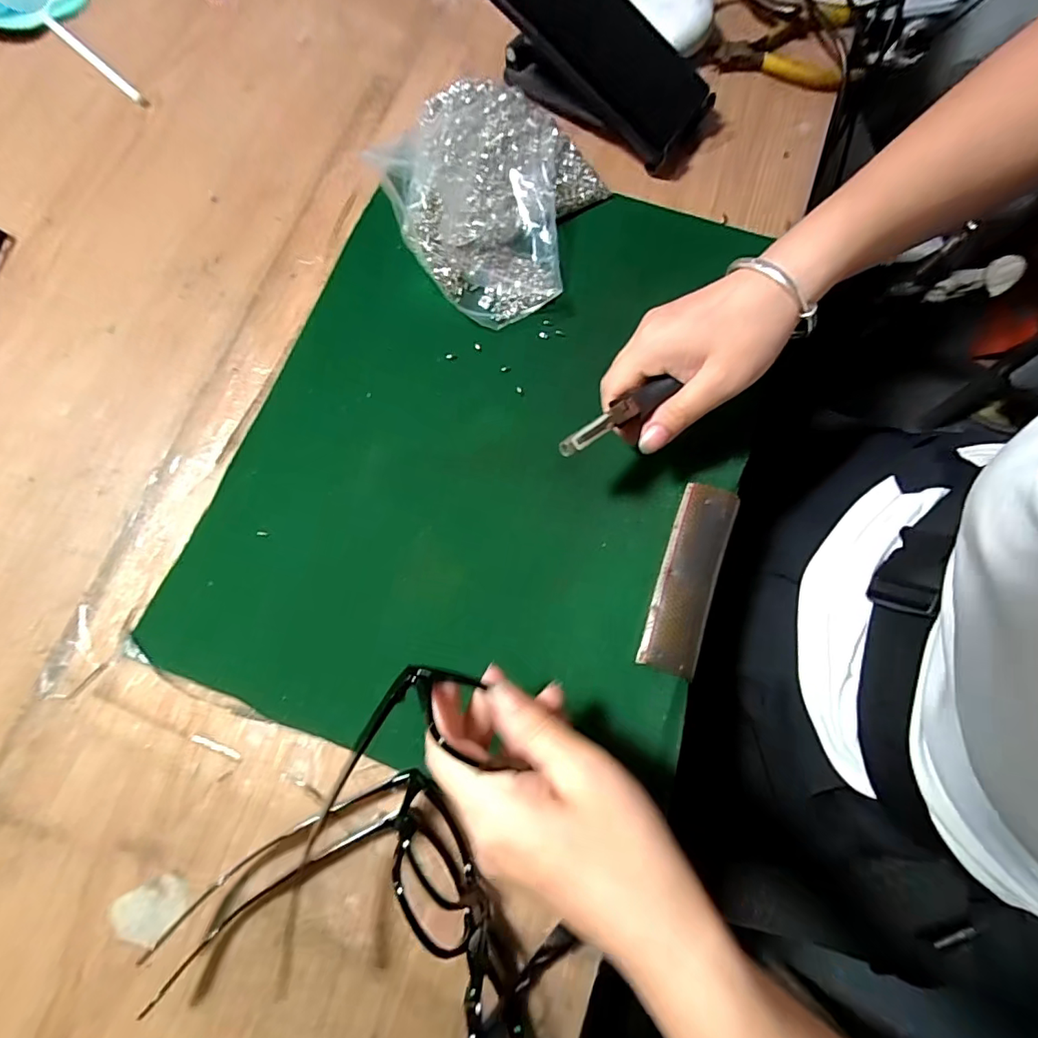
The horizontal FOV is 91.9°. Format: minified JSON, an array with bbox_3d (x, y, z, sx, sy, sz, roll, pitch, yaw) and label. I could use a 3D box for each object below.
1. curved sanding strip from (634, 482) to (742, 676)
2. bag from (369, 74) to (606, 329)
[{"bbox_3d":[0.106,0.035,0.308,0.035,0.008,0.117,19,77,5],"label":"curved sanding strip"},{"bbox_3d":[-0.018,-0.233,0.359,0.140,0.042,0.165,-39,79,-9],"label":"bag"}]

